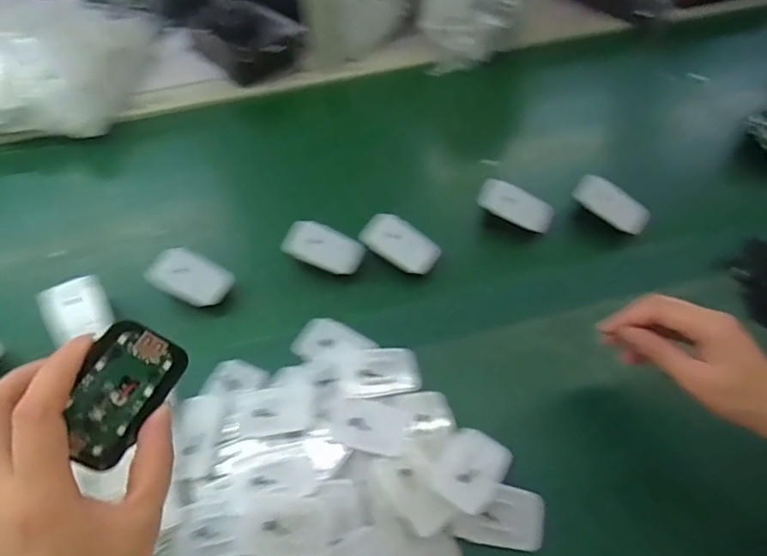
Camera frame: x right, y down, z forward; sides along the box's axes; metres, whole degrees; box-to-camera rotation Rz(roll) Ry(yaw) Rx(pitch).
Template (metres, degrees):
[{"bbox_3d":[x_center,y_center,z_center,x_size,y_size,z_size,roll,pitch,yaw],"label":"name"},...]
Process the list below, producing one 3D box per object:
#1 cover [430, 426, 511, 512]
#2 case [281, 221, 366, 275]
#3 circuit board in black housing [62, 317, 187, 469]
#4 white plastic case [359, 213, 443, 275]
[{"bbox_3d":[0.072,0.155,0.420,0.054,0.004,0.063,33,62,20],"label":"cover"},{"bbox_3d":[-0.063,-0.033,0.541,0.083,0.020,0.043,17,58,11],"label":"case"},{"bbox_3d":[-0.132,0.057,0.250,0.041,0.009,0.068,36,78,-25],"label":"circuit board in black housing"},{"bbox_3d":[0.018,-0.037,0.538,0.081,0.018,0.046,30,61,18],"label":"white plastic case"}]

